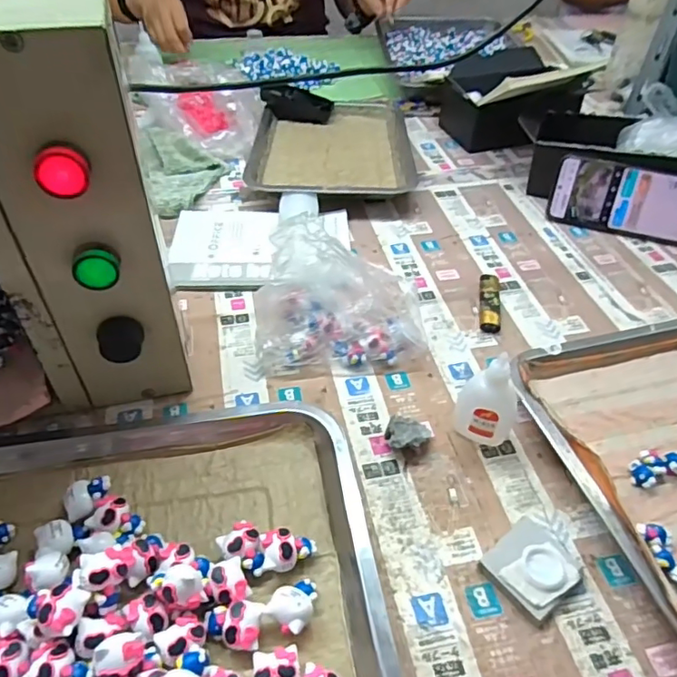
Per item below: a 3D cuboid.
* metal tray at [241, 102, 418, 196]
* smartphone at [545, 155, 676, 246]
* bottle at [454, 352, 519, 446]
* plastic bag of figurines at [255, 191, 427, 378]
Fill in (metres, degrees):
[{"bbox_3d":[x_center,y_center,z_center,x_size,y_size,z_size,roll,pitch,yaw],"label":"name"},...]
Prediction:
[{"bbox_3d":[-0.007,-0.273,0.777,0.214,0.033,0.287,1,45,-2],"label":"metal tray"},{"bbox_3d":[0.344,-0.168,0.660,0.165,0.080,0.008,18,17,18],"label":"smartphone"},{"bbox_3d":[0.119,0.046,0.425,0.046,0.087,0.030,23,48,19],"label":"bottle"},{"bbox_3d":[-0.002,-0.049,0.494,0.142,0.115,0.104,-4,45,-7],"label":"plastic bag of figurines"}]

